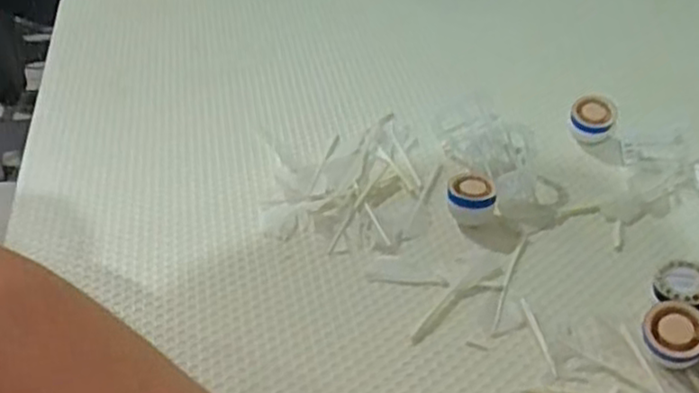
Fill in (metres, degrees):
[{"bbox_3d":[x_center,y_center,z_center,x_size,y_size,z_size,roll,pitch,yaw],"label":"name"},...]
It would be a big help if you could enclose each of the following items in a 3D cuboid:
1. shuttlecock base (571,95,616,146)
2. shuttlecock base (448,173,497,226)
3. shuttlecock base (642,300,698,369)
[{"bbox_3d":[0.152,-0.047,0.437,0.026,0.026,0.022,14,44,17],"label":"shuttlecock base"},{"bbox_3d":[0.068,0.003,0.387,0.025,0.025,0.021,10,43,14],"label":"shuttlecock base"},{"bbox_3d":[0.145,0.062,0.315,0.026,0.018,0.026,16,70,17],"label":"shuttlecock base"}]

